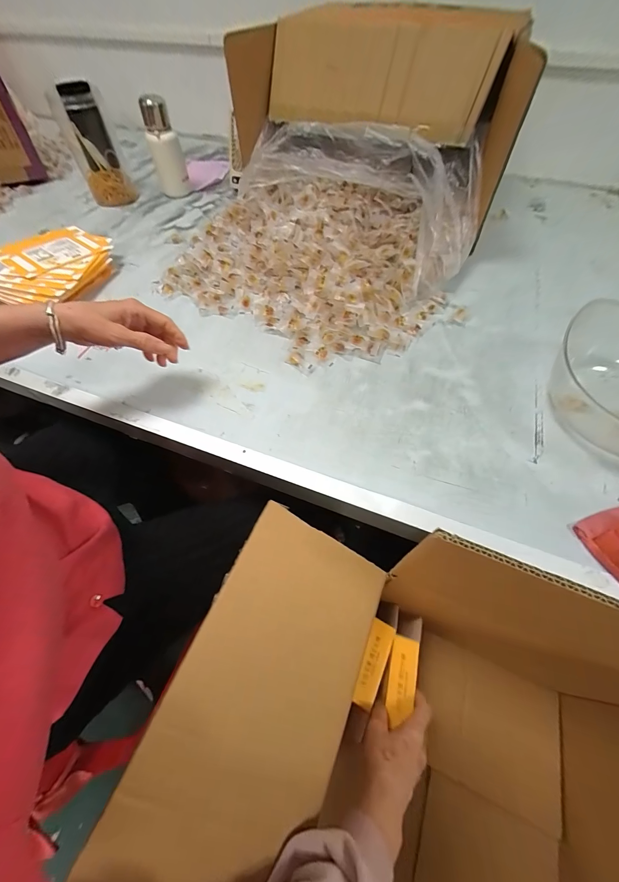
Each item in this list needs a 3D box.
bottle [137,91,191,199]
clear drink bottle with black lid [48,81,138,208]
[{"bbox_3d":[-0.366,-0.737,0.787,0.076,0.183,0.073,-17,59,-10],"label":"bottle"},{"bbox_3d":[-0.519,-0.705,0.757,0.104,0.204,0.093,-26,61,-15],"label":"clear drink bottle with black lid"}]

